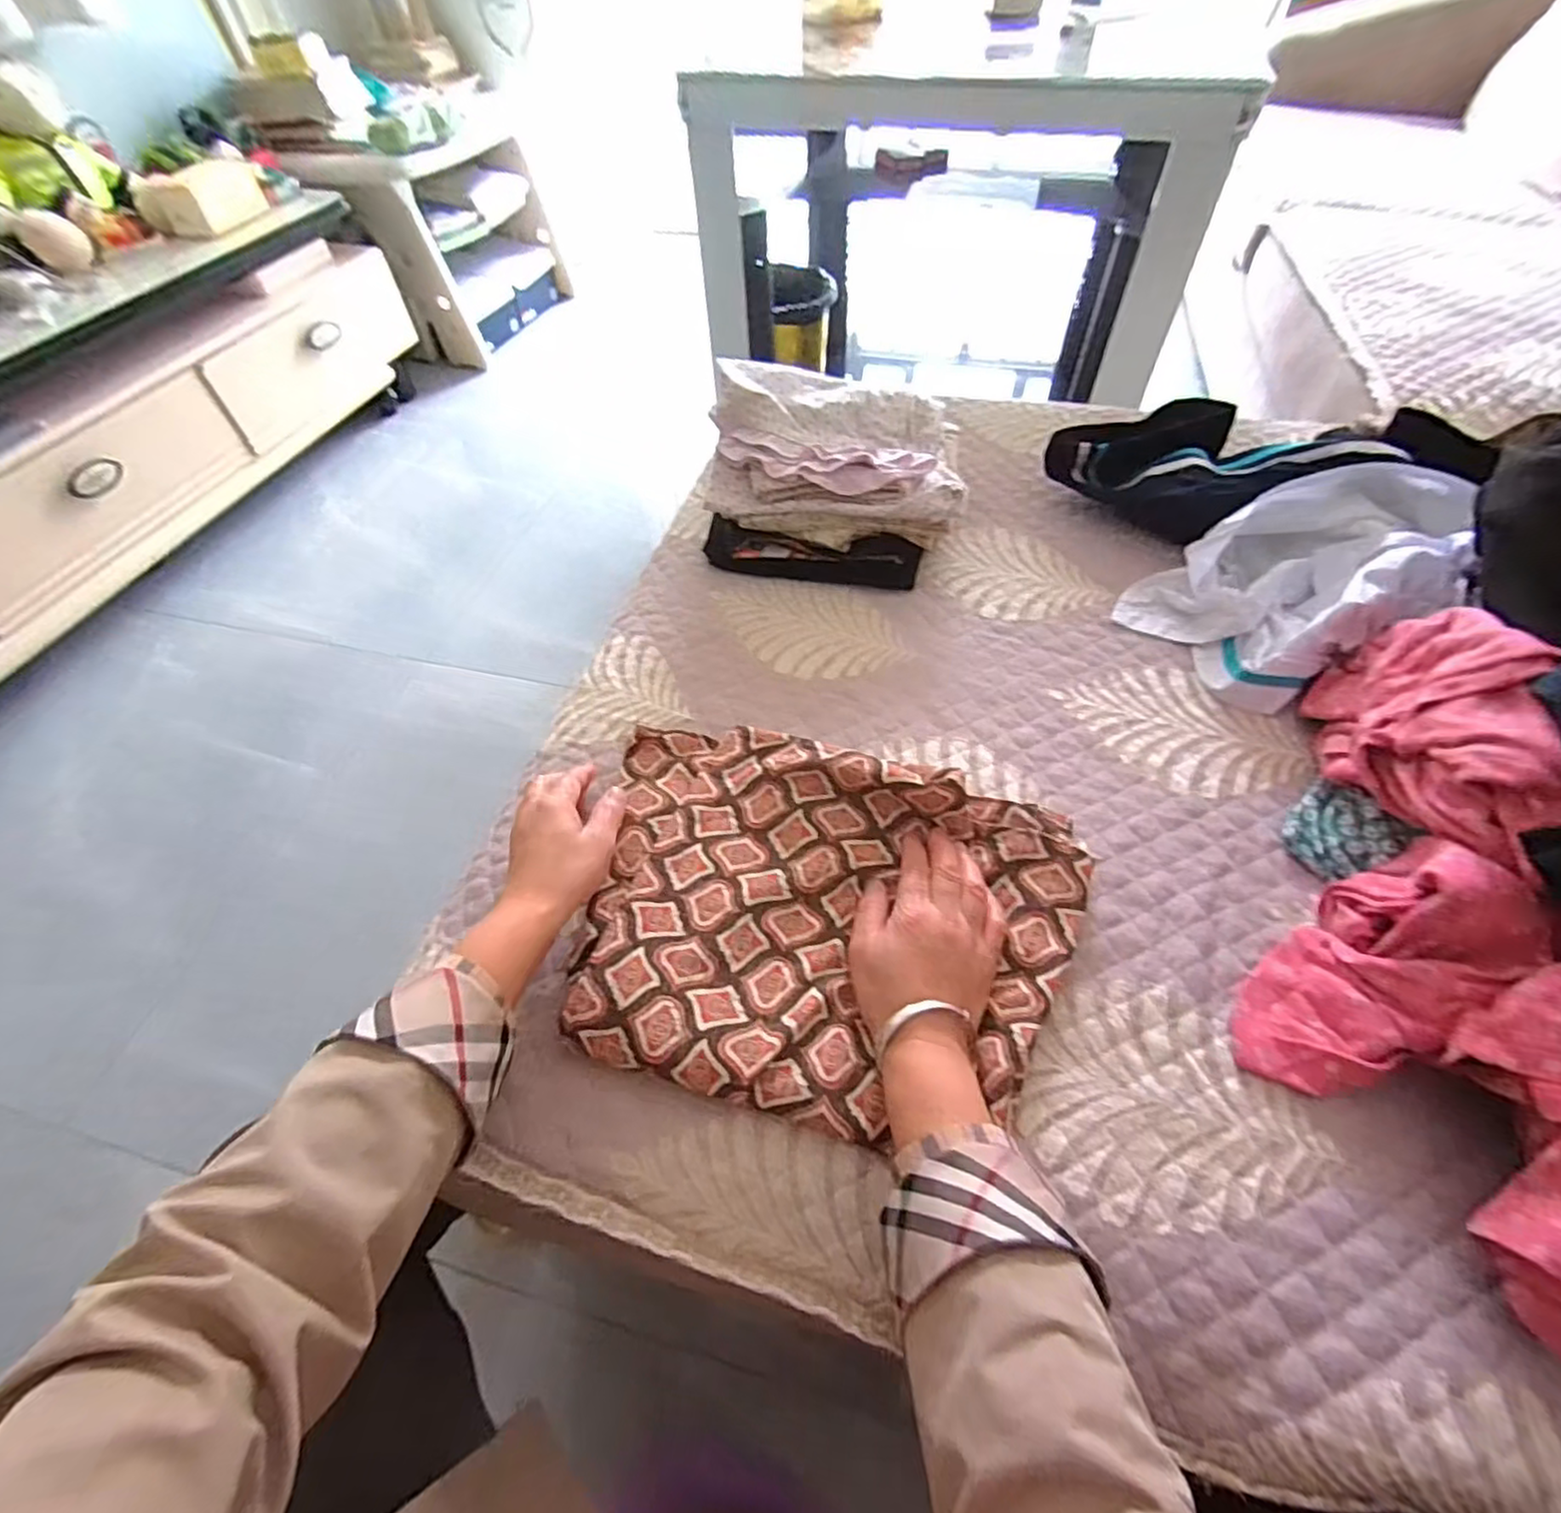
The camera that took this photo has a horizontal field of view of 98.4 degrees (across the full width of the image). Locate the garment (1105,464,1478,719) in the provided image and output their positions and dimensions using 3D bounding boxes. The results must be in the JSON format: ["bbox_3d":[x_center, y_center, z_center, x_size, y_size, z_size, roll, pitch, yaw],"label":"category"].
[{"bbox_3d":[0.473,-0.158,0.604,0.278,0.099,0.170,-19,55,-11],"label":"garment"}]

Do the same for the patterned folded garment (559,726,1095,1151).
[{"bbox_3d":[0.024,0.101,0.455,0.333,0.041,0.249,14,56,9],"label":"patterned folded garment"}]

